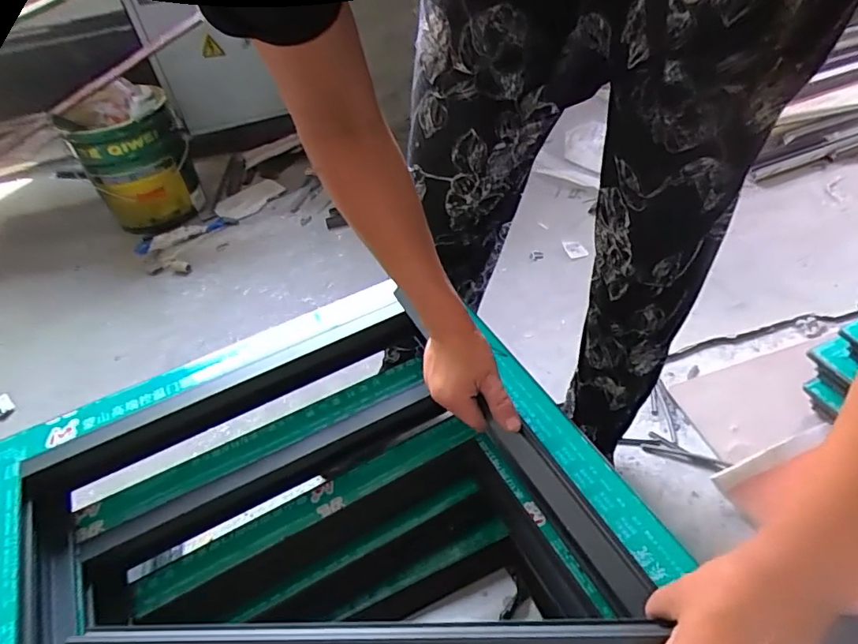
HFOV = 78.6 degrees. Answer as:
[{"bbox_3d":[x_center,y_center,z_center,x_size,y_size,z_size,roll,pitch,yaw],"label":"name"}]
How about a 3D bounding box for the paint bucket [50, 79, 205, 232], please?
[{"bbox_3d":[-0.811,-0.453,1.465,0.264,0.341,0.265,-4,45,4],"label":"paint bucket"}]

